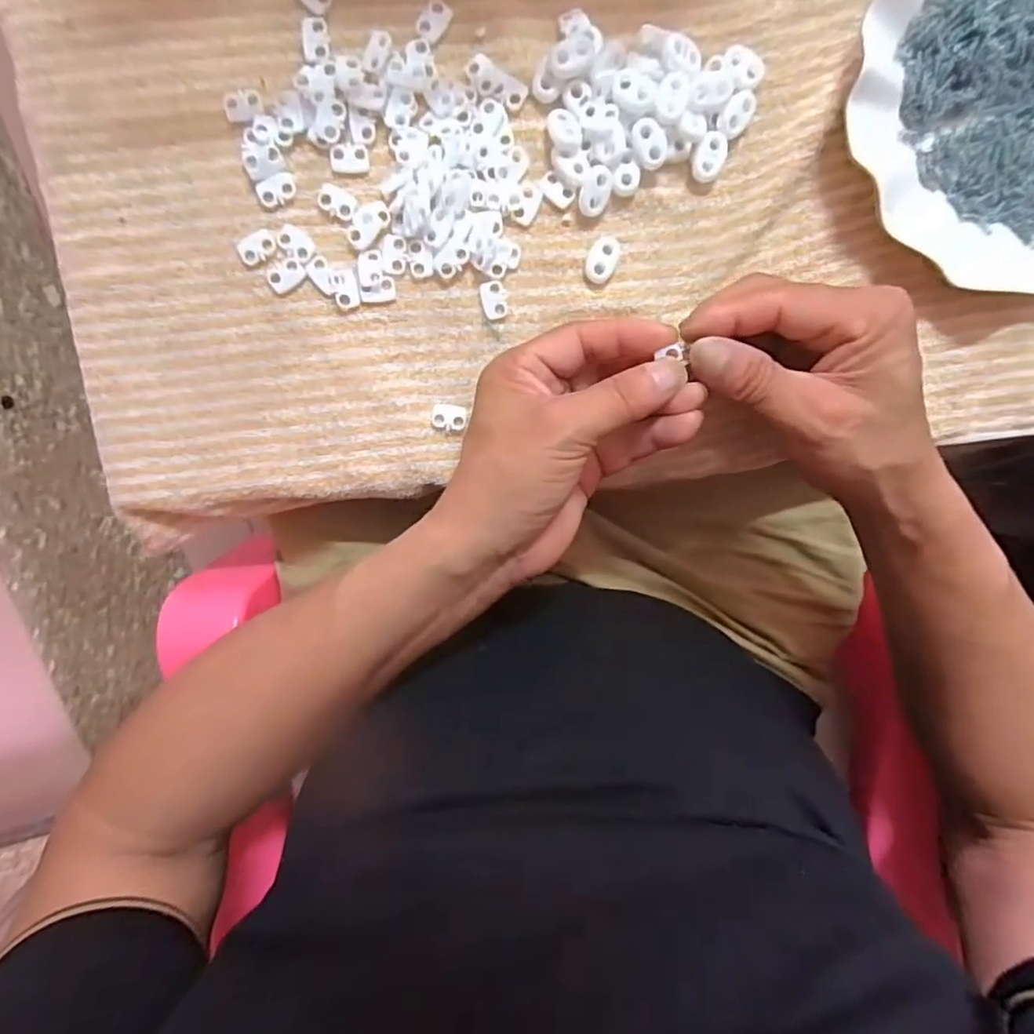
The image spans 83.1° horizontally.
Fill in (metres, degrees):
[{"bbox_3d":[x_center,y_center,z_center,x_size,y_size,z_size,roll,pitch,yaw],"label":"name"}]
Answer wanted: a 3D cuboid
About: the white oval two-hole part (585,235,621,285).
[{"bbox_3d":[0.044,-0.132,0.301,0.014,0.006,0.024,20,99,-7],"label":"white oval two-hole part"}]

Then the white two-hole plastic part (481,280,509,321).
[{"bbox_3d":[-0.012,-0.113,0.303,0.013,0.004,0.018,-17,101,0],"label":"white two-hole plastic part"}]

